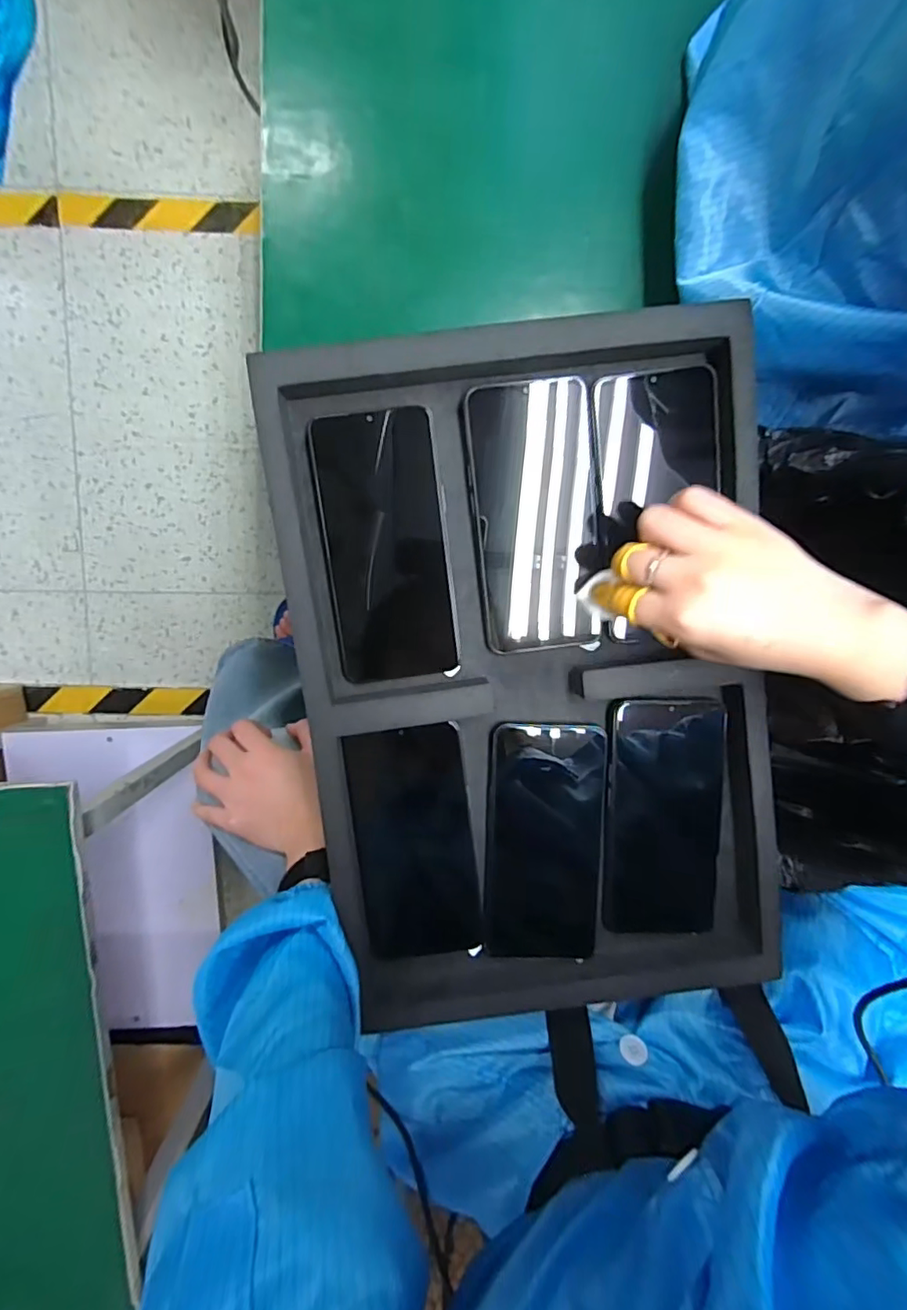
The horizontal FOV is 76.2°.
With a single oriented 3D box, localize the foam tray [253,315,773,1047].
[{"bbox_3d":[0.053,0.023,0.372,0.279,0.036,0.430,-7,99,0],"label":"foam tray"}]

